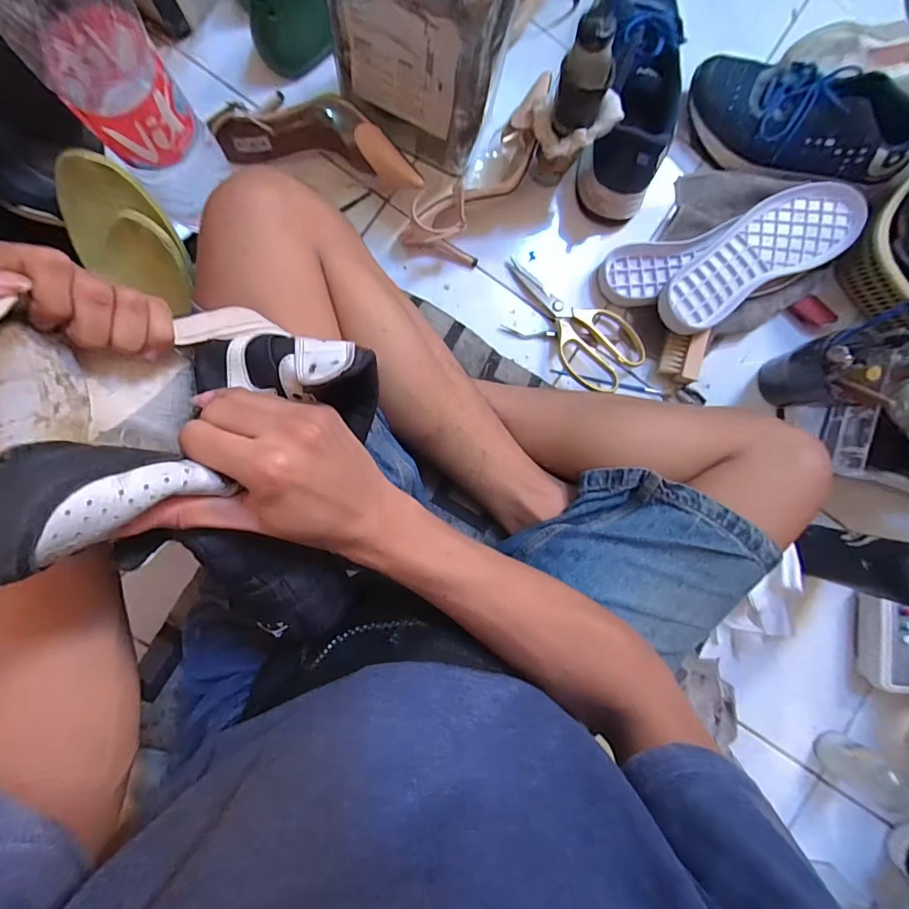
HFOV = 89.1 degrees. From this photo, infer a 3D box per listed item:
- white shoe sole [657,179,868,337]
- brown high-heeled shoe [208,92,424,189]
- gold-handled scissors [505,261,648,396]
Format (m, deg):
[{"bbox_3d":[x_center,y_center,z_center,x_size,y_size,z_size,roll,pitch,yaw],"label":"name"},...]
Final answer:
[{"bbox_3d":[0.367,-0.245,0.560,0.273,0.026,0.101,-29,93,-5],"label":"white shoe sole"},{"bbox_3d":[-0.145,-0.353,0.516,0.221,0.060,0.074,11,89,-6],"label":"brown high-heeled shoe"},{"bbox_3d":[0.151,-0.173,0.573,0.098,0.032,0.199,-35,94,-5],"label":"gold-handled scissors"}]

